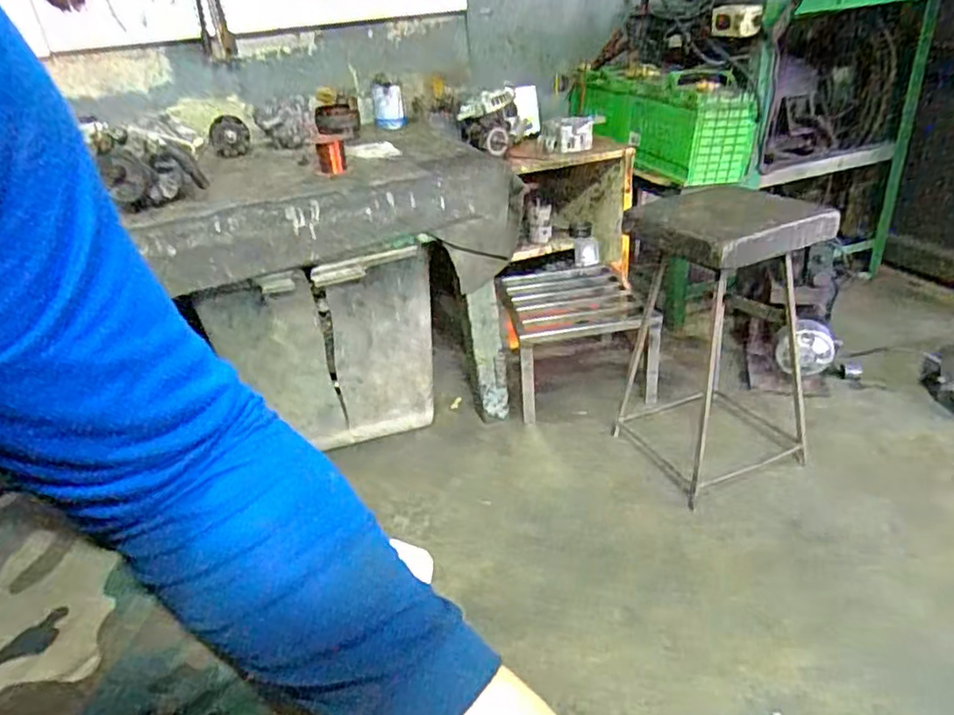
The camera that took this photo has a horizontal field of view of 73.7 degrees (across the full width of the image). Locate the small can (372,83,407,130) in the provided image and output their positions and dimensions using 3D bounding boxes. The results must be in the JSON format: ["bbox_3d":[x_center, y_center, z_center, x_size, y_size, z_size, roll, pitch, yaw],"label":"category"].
[{"bbox_3d":[-0.227,-0.646,1.628,0.079,0.107,0.072,-5,29,3],"label":"small can"}]

